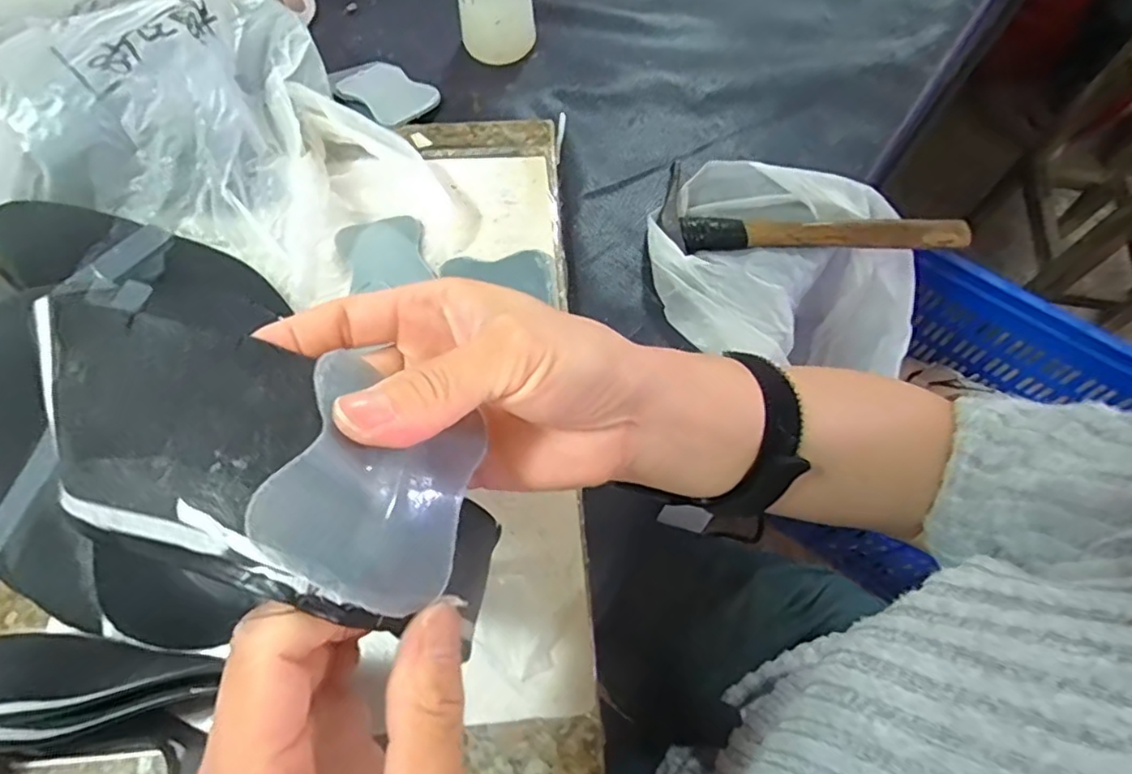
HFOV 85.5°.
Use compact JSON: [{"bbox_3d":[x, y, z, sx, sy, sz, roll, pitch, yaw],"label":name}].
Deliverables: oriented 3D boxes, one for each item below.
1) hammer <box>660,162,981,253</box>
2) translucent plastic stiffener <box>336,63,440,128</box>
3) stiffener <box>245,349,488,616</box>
[{"bbox_3d":[0.189,-0.137,0.474,0.232,0.019,0.078,-1,65,-1],"label":"hammer"},{"bbox_3d":[-0.148,-0.246,0.511,0.069,0.005,0.057,41,68,12],"label":"translucent plastic stiffener"},{"bbox_3d":[-0.053,0.027,0.177,0.056,0.011,0.065,37,49,-31],"label":"stiffener"}]

